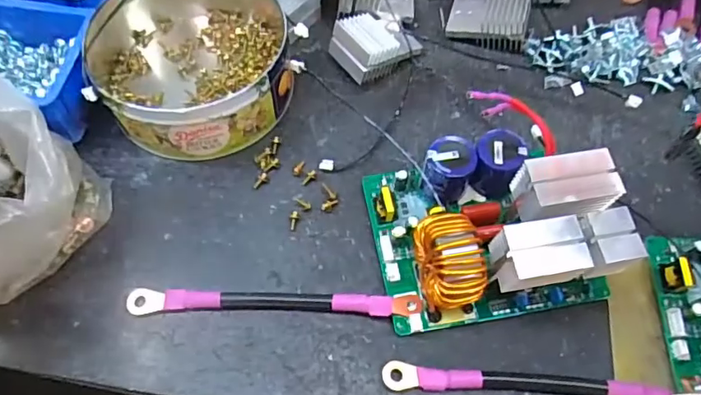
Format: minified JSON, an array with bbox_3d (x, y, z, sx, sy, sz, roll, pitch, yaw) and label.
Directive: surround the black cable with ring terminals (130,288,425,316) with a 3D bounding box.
[{"bbox_3d":[-0.051,0.070,0.358,0.194,0.013,0.017,1,63,0],"label":"black cable with ring terminals"}]

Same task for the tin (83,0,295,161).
[{"bbox_3d":[-0.127,-0.109,0.421,0.144,0.061,0.150,0,63,0],"label":"tin"}]

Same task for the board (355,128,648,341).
[{"bbox_3d":[0.093,0.011,0.356,0.152,0.075,0.126,-8,64,-4],"label":"board"}]

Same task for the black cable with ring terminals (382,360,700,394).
[{"bbox_3d":[0.120,0.119,0.333,0.197,0.012,0.018,5,64,3],"label":"black cable with ring terminals"}]

